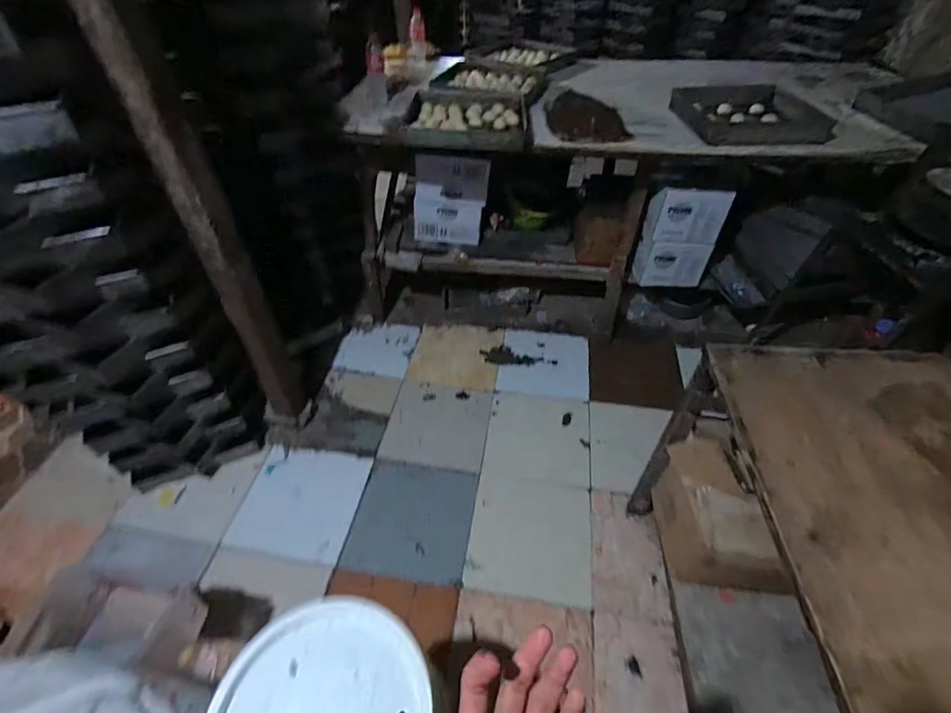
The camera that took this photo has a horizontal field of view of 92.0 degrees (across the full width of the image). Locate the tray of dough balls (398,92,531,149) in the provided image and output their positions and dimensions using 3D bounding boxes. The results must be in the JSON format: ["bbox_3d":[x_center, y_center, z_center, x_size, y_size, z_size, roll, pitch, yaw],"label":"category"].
[{"bbox_3d":[-0.035,-0.870,1.661,0.422,0.064,0.421,1,45,1],"label":"tray of dough balls"}]

